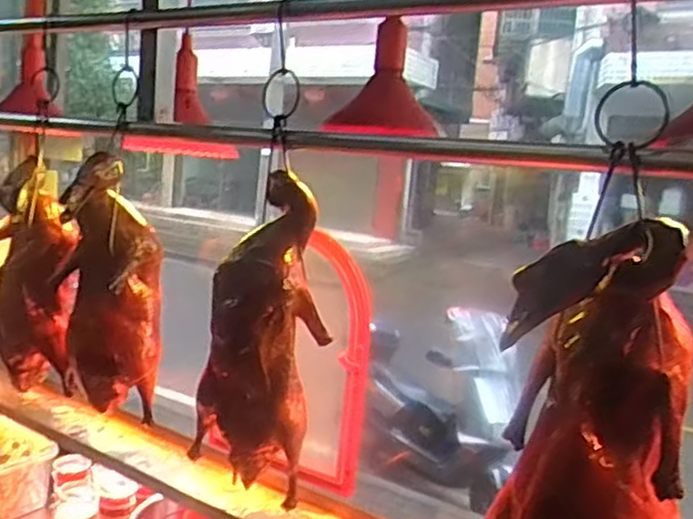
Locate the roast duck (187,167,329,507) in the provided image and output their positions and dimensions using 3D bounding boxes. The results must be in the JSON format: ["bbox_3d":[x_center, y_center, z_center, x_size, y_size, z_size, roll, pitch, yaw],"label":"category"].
[{"bbox_3d":[-0.100,0.090,0.837,0.144,0.347,0.141,6,6,-7],"label":"roast duck"}]

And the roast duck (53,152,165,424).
[{"bbox_3d":[-0.330,0.042,0.972,0.151,0.329,0.122,5,6,-13],"label":"roast duck"}]

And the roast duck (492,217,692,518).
[{"bbox_3d":[0.216,0.162,0.621,0.190,0.358,0.113,8,6,14],"label":"roast duck"}]

